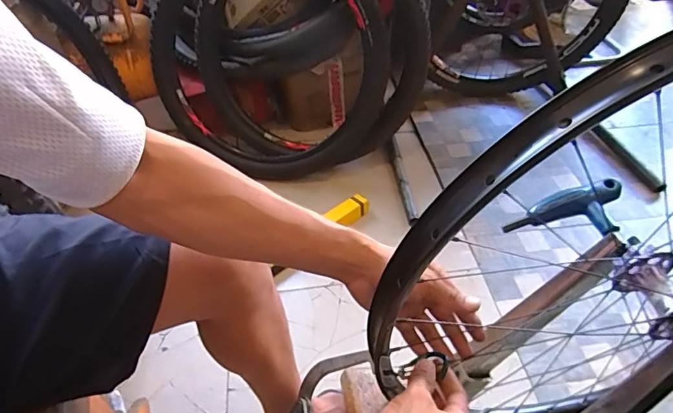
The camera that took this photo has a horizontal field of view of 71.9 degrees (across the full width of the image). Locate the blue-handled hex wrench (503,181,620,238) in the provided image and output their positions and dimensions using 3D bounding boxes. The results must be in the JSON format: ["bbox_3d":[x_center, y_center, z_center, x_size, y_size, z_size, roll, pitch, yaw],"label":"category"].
[{"bbox_3d":[0.269,0.013,0.560,0.131,0.029,0.066,-16,34,37],"label":"blue-handled hex wrench"}]

